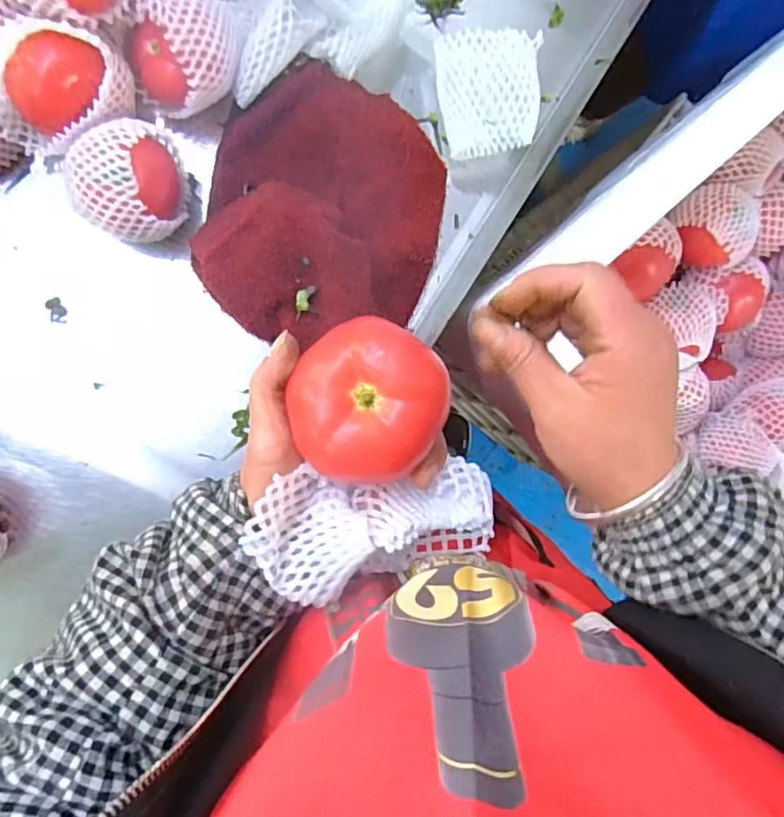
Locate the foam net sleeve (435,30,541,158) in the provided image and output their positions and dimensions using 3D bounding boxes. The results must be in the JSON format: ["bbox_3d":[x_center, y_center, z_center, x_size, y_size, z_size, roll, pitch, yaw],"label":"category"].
[{"bbox_3d":[0.073,-0.237,0.444,0.075,0.053,0.080,-5,94,-7],"label":"foam net sleeve"}]

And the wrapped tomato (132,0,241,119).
[{"bbox_3d":[-0.139,-0.245,0.403,0.061,0.071,0.076,41,88,-8],"label":"wrapped tomato"}]

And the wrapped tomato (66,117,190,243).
[{"bbox_3d":[-0.185,-0.153,0.403,0.080,0.077,0.073,-6,94,-7],"label":"wrapped tomato"}]

